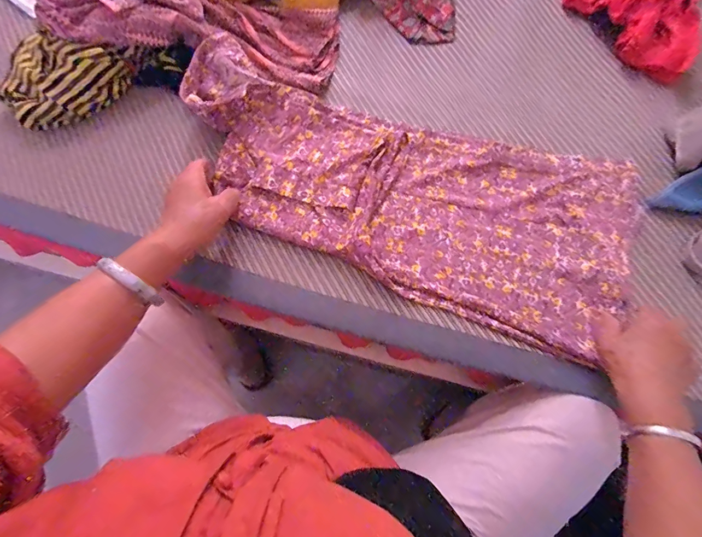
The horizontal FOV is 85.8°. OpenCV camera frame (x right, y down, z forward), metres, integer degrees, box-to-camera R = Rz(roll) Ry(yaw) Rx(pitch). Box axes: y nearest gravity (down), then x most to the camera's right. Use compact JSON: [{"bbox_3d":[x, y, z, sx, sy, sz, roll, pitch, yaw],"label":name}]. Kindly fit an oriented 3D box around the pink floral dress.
[{"bbox_3d":[0.066,-0.111,0.507,0.613,0.031,0.259,23,78,2],"label":"pink floral dress"}]

